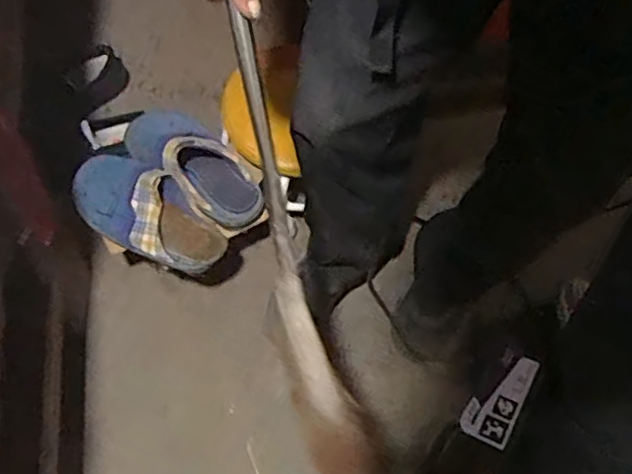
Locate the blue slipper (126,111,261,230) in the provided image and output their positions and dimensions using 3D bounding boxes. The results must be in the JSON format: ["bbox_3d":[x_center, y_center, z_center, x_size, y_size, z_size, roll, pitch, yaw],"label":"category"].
[{"bbox_3d":[-0.204,-0.120,1.015,0.268,0.070,0.120,33,66,13],"label":"blue slipper"}]

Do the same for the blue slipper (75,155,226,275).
[{"bbox_3d":[-0.274,-0.044,0.991,0.262,0.065,0.122,32,66,12],"label":"blue slipper"}]

